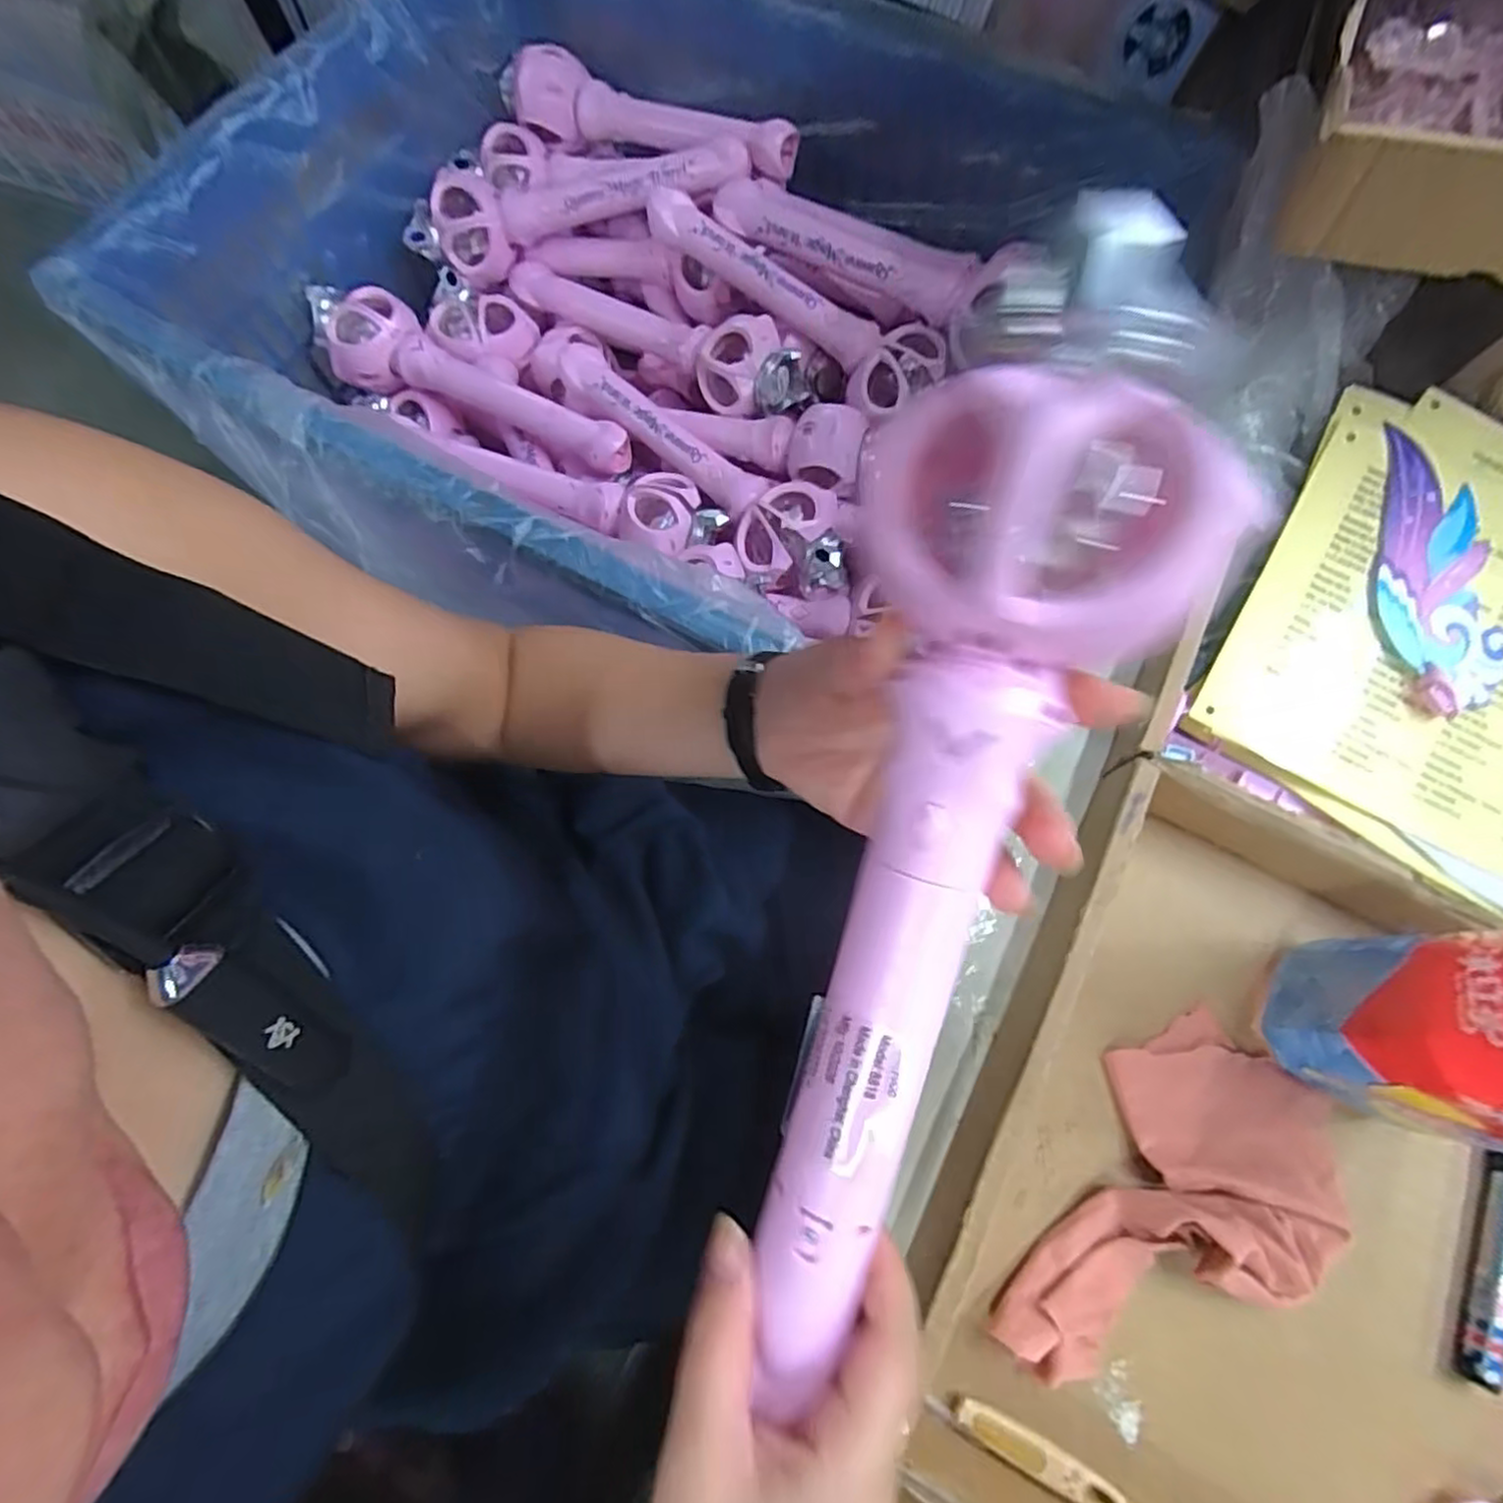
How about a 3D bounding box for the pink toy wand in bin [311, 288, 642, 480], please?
[{"bbox_3d":[-0.286,-0.377,0.688,0.336,0.061,0.083,24,73,9],"label":"pink toy wand in bin"}]

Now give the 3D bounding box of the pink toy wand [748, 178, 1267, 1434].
[{"bbox_3d":[0.057,0.047,0.205,0.087,0.041,0.357,14,101,6],"label":"pink toy wand"}]

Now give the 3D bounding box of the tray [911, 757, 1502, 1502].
[{"bbox_3d":[0.293,0.237,0.327,0.361,0.061,0.343,26,74,9],"label":"tray"}]

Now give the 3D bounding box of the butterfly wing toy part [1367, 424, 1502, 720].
[{"bbox_3d":[0.391,-0.105,0.396,0.072,0.010,0.164,-9,82,0],"label":"butterfly wing toy part"}]

